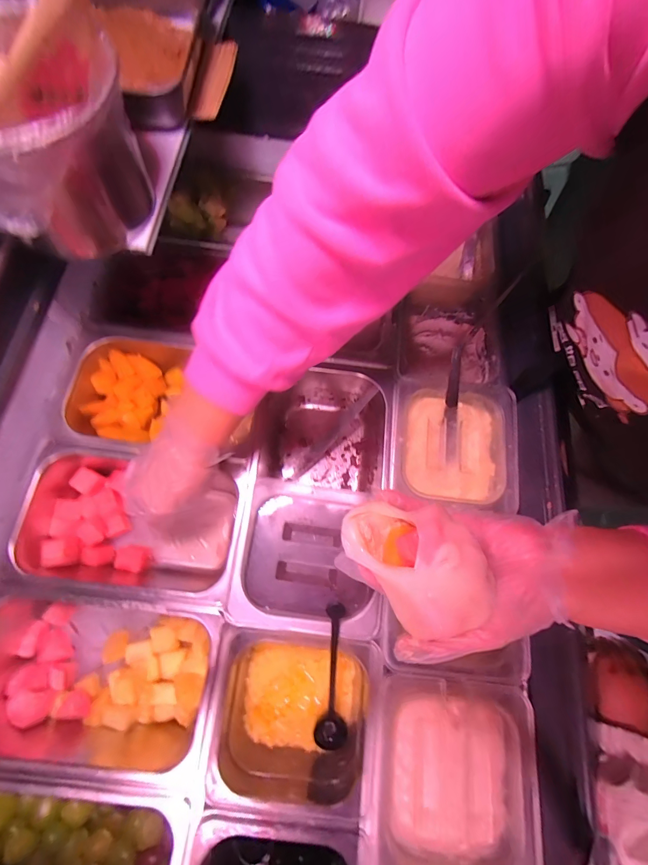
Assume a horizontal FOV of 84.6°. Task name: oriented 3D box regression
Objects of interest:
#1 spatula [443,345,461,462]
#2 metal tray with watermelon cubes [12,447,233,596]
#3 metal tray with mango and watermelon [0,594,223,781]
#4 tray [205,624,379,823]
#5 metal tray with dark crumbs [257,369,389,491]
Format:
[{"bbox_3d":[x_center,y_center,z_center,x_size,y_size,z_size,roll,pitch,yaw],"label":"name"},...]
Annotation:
[{"bbox_3d":[0.170,-0.036,0.473,0.021,0.019,0.150,3,90,-1],"label":"spatula"},{"bbox_3d":[-0.249,0.117,0.462,0.232,0.108,0.151,9,72,1],"label":"metal tray with watermelon cubes"},{"bbox_3d":[-0.264,0.270,0.402,0.282,0.088,0.168,7,72,0],"label":"metal tray with mango and watermelon"},{"bbox_3d":[-0.037,0.312,0.411,0.167,0.098,0.165,5,72,0],"label":"tray"},{"bbox_3d":[-0.010,0.000,0.510,0.186,0.102,0.151,8,72,1],"label":"metal tray with dark crumbs"}]

